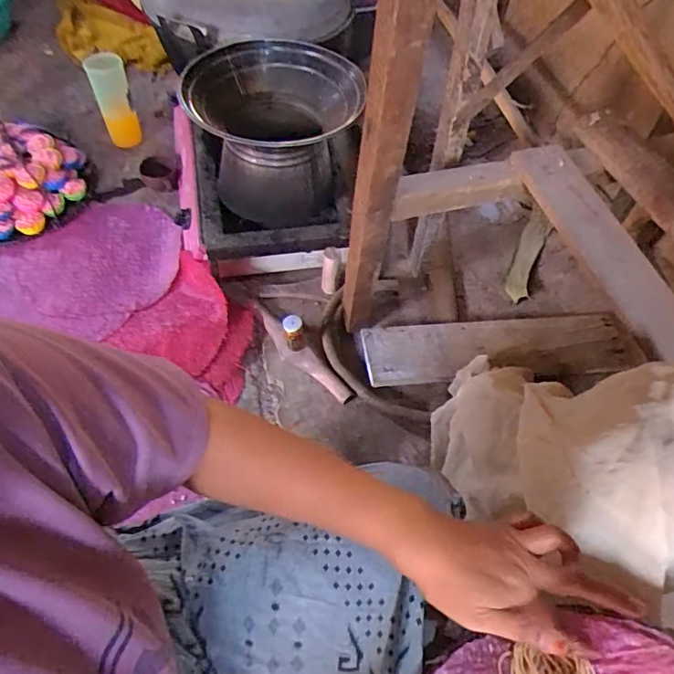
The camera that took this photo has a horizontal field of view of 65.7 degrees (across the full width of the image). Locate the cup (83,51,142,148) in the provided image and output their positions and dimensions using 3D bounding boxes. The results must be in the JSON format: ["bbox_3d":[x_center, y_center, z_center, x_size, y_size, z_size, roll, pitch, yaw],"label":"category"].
[{"bbox_3d":[-0.523,-0.547,1.241,0.082,0.200,0.098,-19,59,-16],"label":"cup"}]

